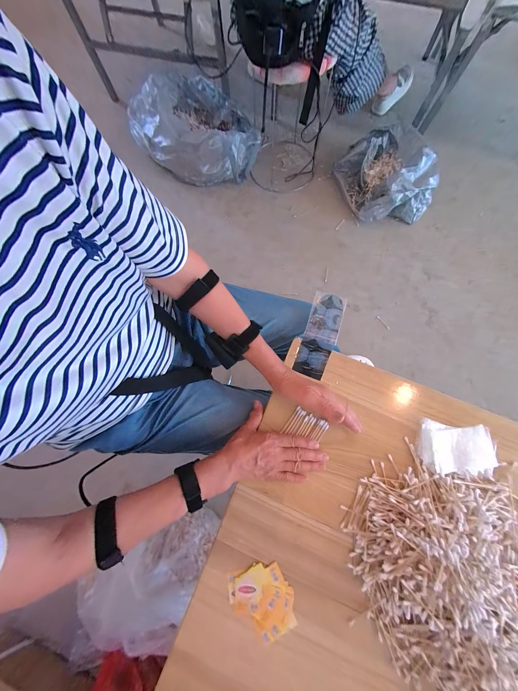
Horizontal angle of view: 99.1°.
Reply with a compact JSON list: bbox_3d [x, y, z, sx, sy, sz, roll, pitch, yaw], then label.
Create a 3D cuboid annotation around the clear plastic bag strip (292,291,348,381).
[{"bbox_3d":[0.126,-0.024,0.451,0.065,0.015,0.174,18,78,6],"label":"clear plastic bag strip"}]

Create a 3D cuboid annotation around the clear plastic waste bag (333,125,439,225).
[{"bbox_3d":[0.617,-0.824,1.068,0.368,0.198,0.464,-19,76,-3],"label":"clear plastic waste bag"}]

